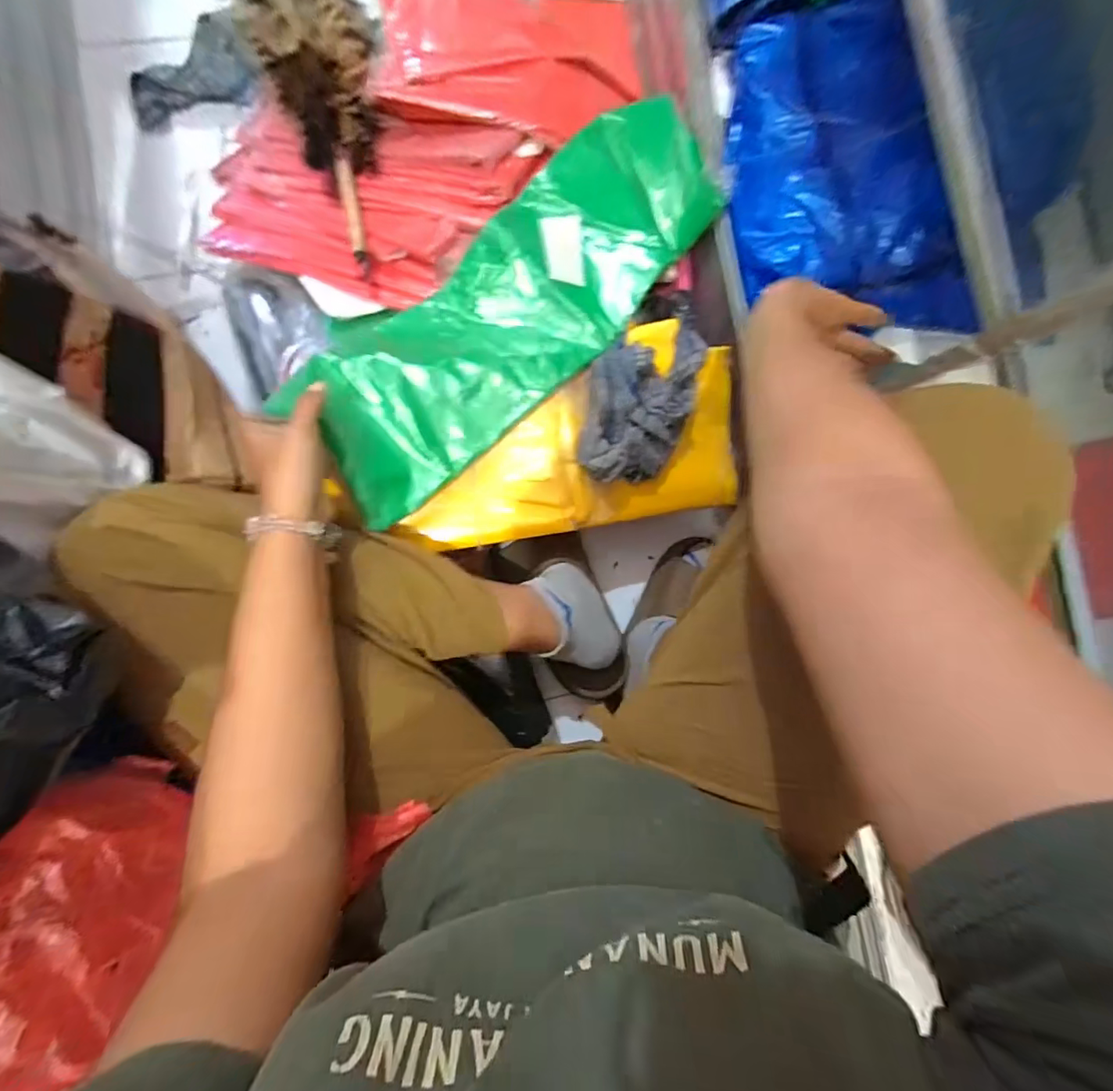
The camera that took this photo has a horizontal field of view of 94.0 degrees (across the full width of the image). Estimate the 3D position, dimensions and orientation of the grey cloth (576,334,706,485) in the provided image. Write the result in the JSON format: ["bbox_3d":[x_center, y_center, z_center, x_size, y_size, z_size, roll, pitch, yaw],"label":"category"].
[{"bbox_3d":[0.087,-0.145,0.522,0.108,0.038,0.160,12,86,-5],"label":"grey cloth"}]

